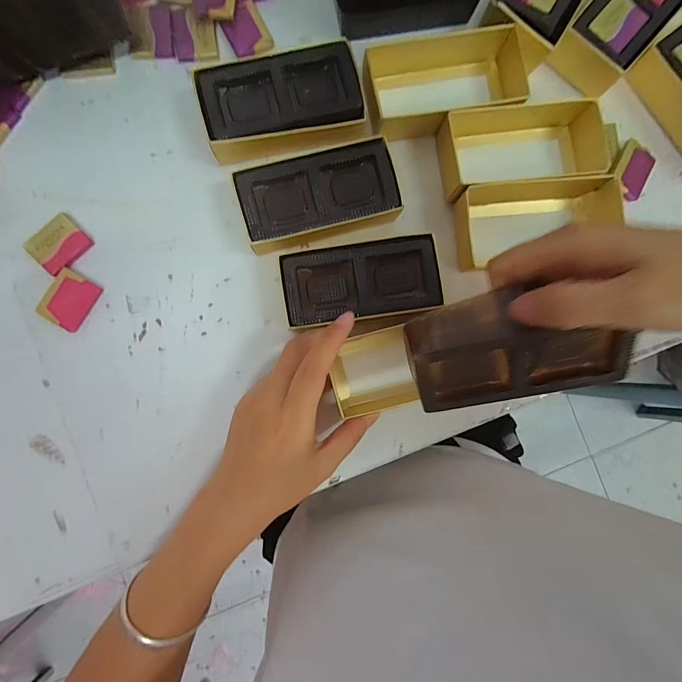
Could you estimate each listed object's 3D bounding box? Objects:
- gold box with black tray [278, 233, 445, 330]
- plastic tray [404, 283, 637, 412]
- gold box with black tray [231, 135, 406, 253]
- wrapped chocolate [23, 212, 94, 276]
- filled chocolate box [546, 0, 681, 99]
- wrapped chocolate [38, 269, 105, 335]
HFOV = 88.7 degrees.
[{"bbox_3d":[0.014,-0.043,0.264,0.112,0.034,0.055,-8,90,-3],"label":"gold box with black tray"},{"bbox_3d":[0.092,0.004,0.189,0.107,0.008,0.066,-11,109,11],"label":"plastic tray"},{"bbox_3d":[-0.017,-0.107,0.264,0.112,0.032,0.060,-16,90,-3],"label":"gold box with black tray"},{"bbox_3d":[-0.214,-0.073,0.265,0.030,0.007,0.038,43,87,-2],"label":"wrapped chocolate"},{"bbox_3d":[0.226,-0.258,0.278,0.055,0.030,0.119,41,87,-2],"label":"filled chocolate box"},{"bbox_3d":[-0.207,-0.031,0.265,0.032,0.006,0.039,31,88,-2],"label":"wrapped chocolate"}]

